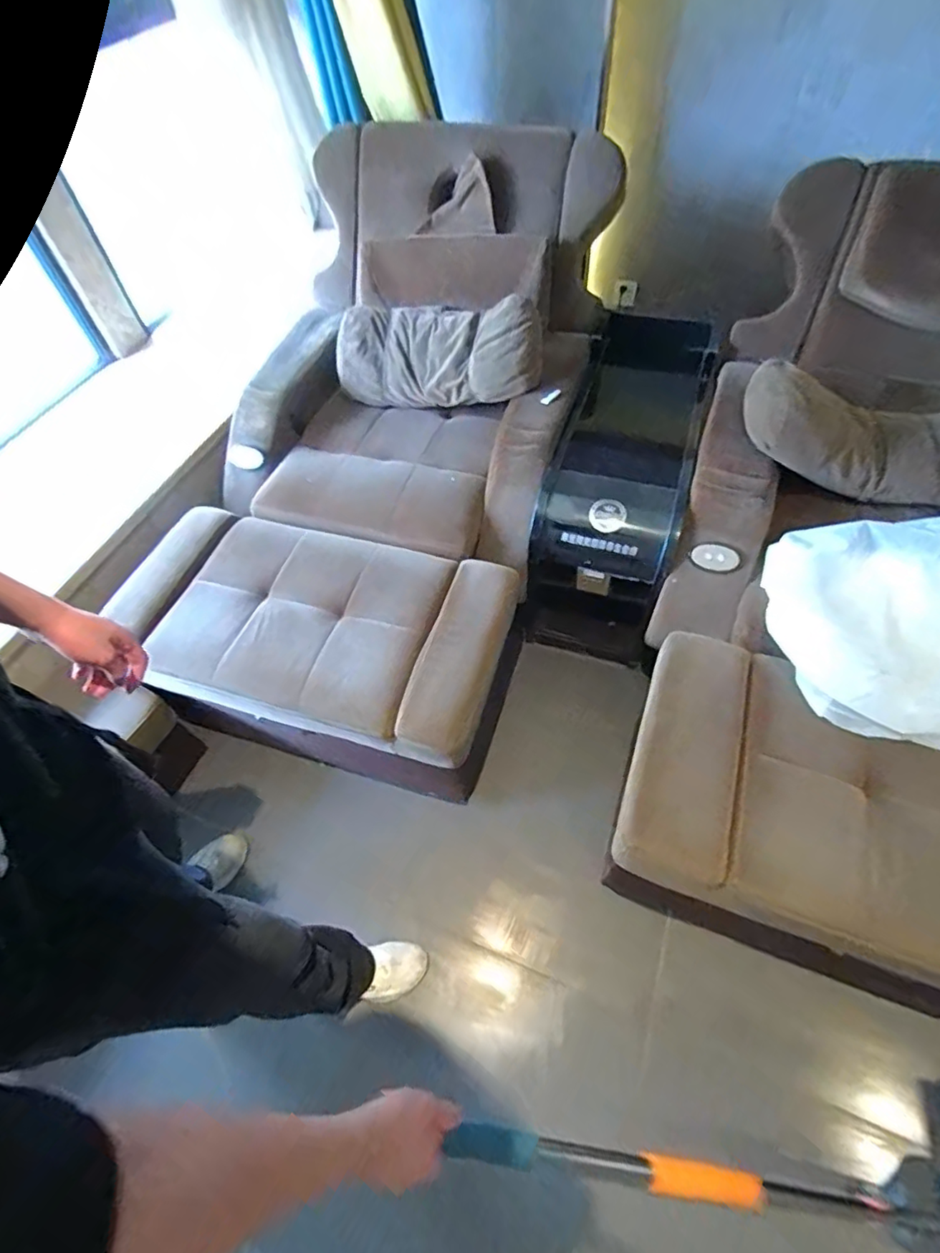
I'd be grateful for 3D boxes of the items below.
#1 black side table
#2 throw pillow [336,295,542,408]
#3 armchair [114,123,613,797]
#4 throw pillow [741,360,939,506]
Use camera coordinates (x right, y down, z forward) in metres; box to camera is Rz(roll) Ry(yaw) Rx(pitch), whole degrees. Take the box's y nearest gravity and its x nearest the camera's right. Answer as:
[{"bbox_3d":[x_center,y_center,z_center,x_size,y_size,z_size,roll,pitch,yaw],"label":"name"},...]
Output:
[{"bbox_3d":[0.435,-0.398,1.608,0.321,0.563,0.825,15,58,14],"label":"black side table"},{"bbox_3d":[-0.086,-0.737,1.517,0.577,0.252,0.139,10,25,22],"label":"throw pillow"},{"bbox_3d":[-0.208,-0.465,1.439,0.832,0.838,1.427,13,58,13],"label":"armchair"},{"bbox_3d":[0.914,-0.414,1.266,0.580,0.162,0.237,13,56,-6],"label":"throw pillow"}]

